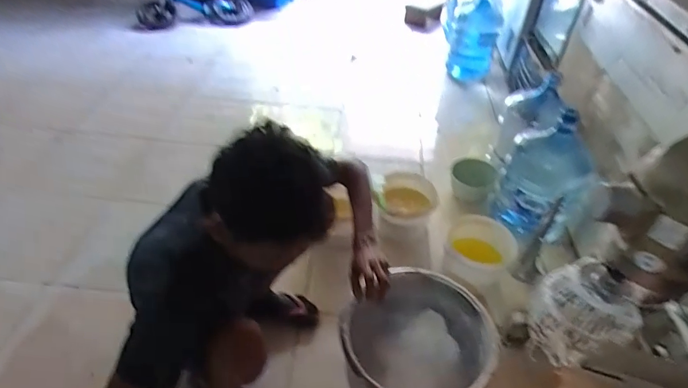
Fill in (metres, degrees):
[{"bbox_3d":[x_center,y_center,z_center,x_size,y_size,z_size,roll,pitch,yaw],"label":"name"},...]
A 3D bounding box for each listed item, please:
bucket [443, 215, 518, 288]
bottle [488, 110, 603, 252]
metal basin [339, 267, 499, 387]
[{"bbox_3d":[0.430,0.183,1.406,0.196,0.146,0.180,3,42,-3],"label":"bucket"},{"bbox_3d":[0.667,-0.014,1.528,0.290,0.499,0.302,3,42,-3],"label":"bottle"},{"bbox_3d":[0.164,0.349,1.015,0.319,0.165,0.338,12,42,7],"label":"metal basin"}]

